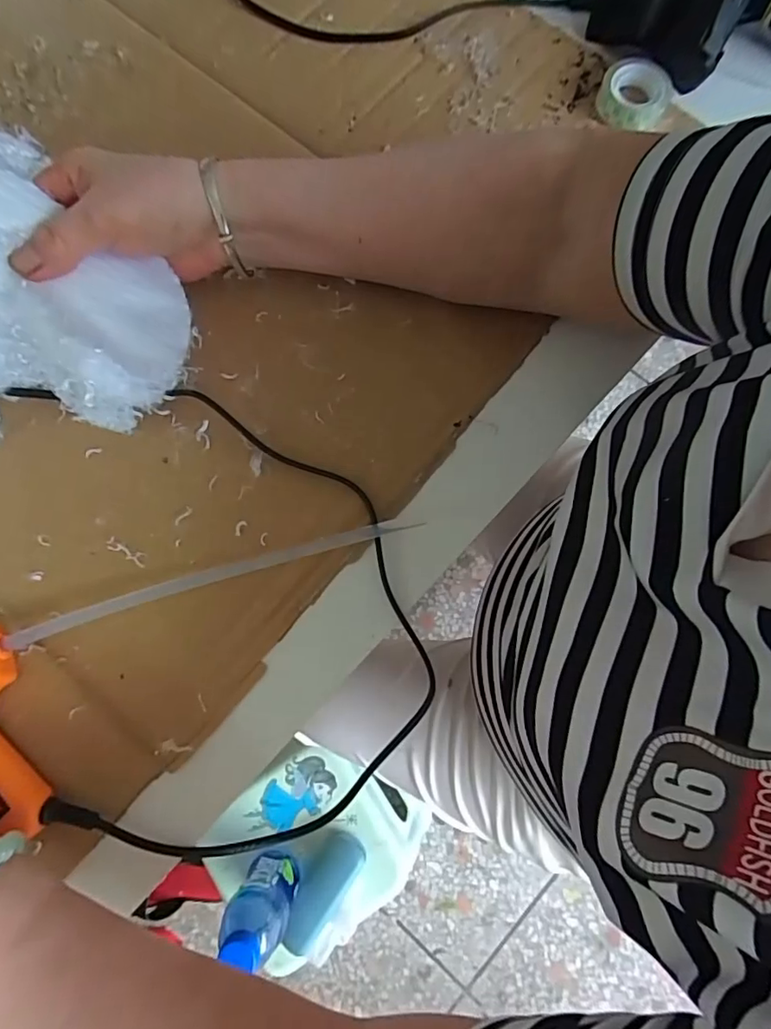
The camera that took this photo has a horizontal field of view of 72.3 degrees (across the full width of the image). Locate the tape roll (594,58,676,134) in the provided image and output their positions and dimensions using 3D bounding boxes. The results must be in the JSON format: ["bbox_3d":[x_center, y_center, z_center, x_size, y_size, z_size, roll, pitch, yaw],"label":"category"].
[{"bbox_3d":[0.167,-0.282,0.352,0.045,0.013,0.042,0,78,0],"label":"tape roll"}]

